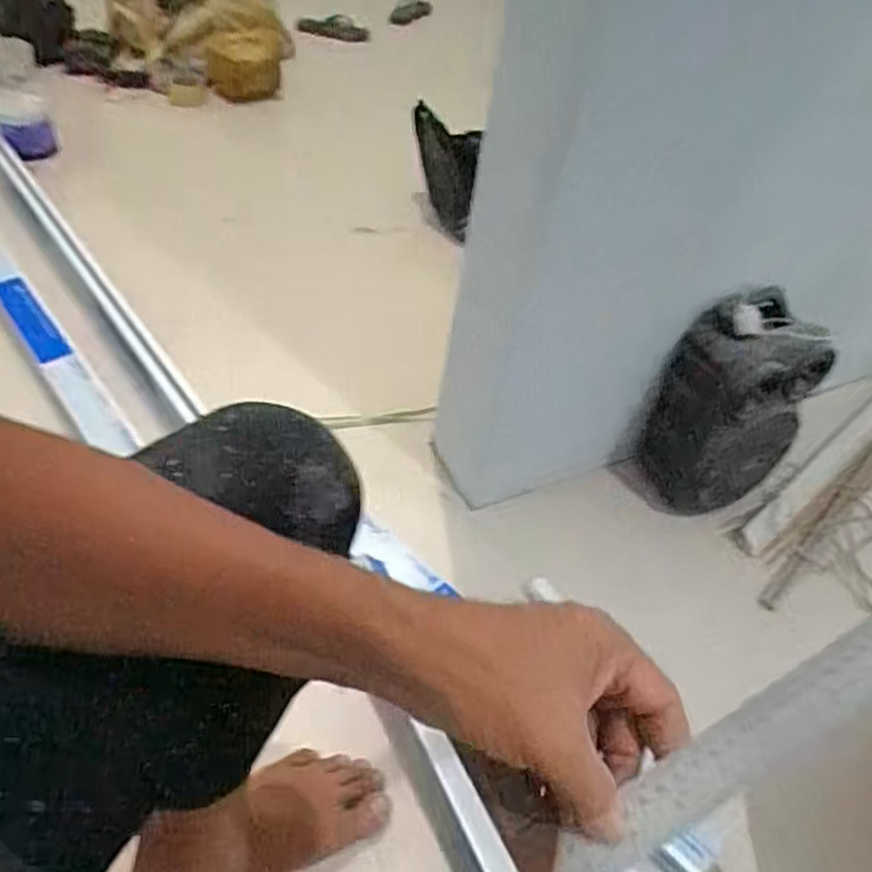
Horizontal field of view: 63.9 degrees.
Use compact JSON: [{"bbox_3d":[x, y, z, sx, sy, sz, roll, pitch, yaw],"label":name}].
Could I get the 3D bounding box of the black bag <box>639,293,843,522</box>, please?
[{"bbox_3d":[0.403,-0.031,0.970,0.180,0.310,0.173,31,51,21],"label":"black bag"}]

